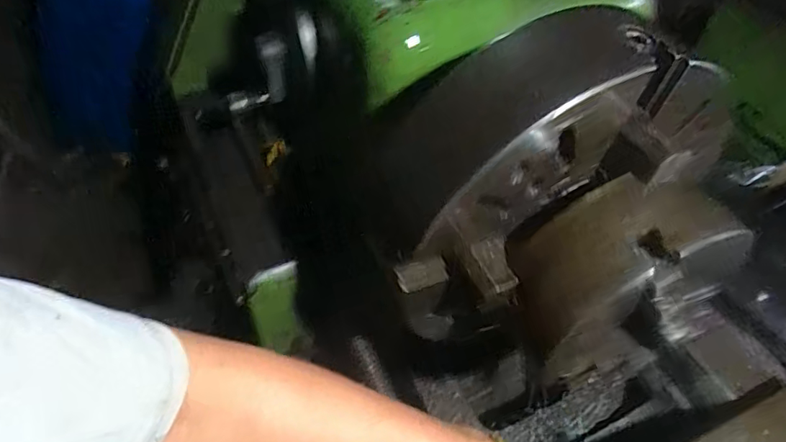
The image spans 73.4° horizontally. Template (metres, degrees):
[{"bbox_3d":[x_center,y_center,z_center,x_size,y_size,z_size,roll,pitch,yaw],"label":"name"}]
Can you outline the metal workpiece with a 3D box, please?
[{"bbox_3d":[0.193,0.048,0.464,0.159,0.170,0.102,-12,52,-13],"label":"metal workpiece"}]

